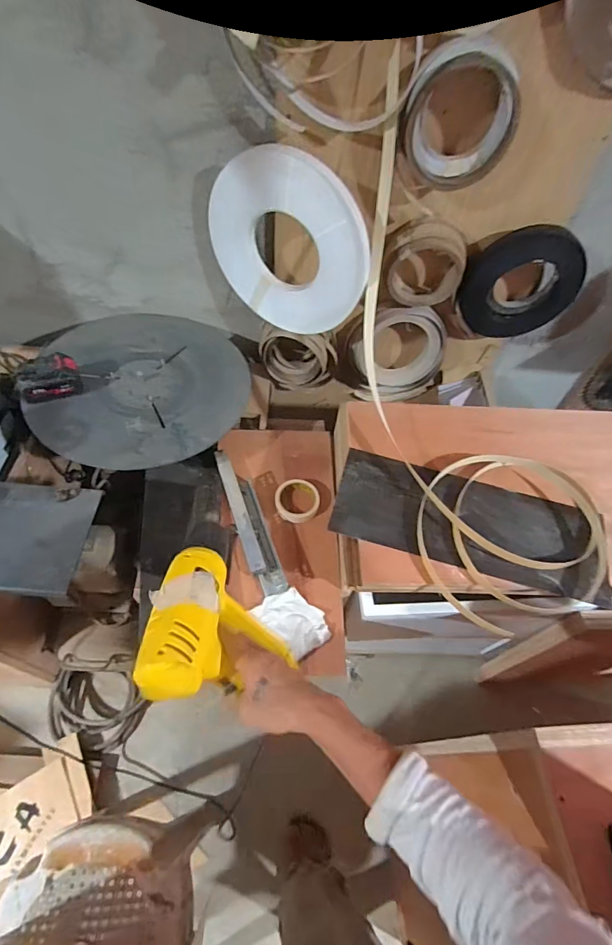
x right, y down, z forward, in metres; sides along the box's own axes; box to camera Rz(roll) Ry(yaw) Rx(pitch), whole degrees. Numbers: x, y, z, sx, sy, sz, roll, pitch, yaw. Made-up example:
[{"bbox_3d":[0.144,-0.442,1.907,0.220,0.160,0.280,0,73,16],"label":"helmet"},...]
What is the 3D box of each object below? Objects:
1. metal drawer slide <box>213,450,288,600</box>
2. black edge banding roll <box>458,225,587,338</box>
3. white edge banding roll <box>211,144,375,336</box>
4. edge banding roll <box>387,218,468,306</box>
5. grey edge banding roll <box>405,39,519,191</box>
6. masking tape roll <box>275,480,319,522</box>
[{"bbox_3d":[-0.123,0.092,0.903,0.063,0.035,0.333,-16,59,-14],"label":"metal drawer slide"},{"bbox_3d":[0.499,-0.431,1.017,0.269,0.265,0.044,2,56,-3],"label":"black edge banding roll"},{"bbox_3d":[-0.042,-0.449,0.885,0.352,0.329,0.033,24,58,11],"label":"white edge banding roll"},{"bbox_3d":[0.264,-0.451,0.948,0.171,0.176,0.056,2,56,-3],"label":"edge banding roll"},{"bbox_3d":[0.259,-0.593,0.734,0.195,0.200,0.042,-2,57,-6],"label":"grey edge banding roll"},{"bbox_3d":[-0.018,0.060,0.948,0.096,0.019,0.102,2,56,-3],"label":"masking tape roll"}]

